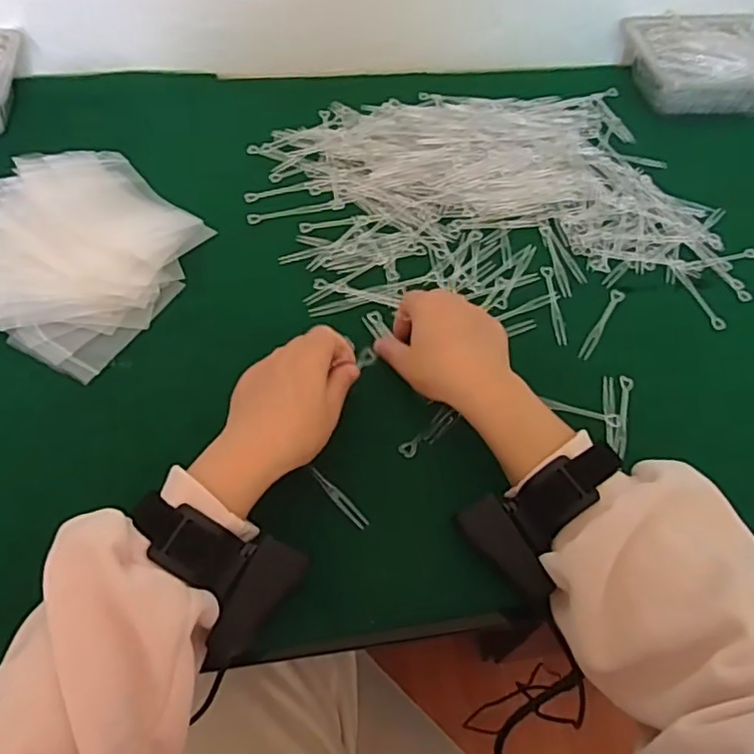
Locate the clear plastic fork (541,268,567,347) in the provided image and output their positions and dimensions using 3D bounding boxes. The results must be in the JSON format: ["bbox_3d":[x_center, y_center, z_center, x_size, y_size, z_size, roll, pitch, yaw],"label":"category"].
[{"bbox_3d":[0.157,-0.065,0.561,0.010,0.004,0.086,0,57,-5],"label":"clear plastic fork"}]

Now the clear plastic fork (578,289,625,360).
[{"bbox_3d":[0.197,-0.049,0.554,0.011,0.004,0.091,30,60,14],"label":"clear plastic fork"}]

